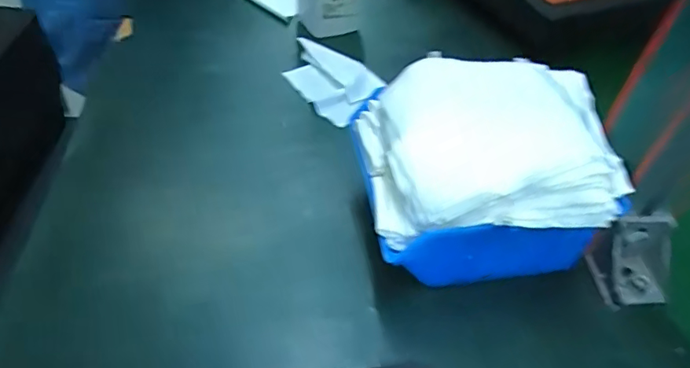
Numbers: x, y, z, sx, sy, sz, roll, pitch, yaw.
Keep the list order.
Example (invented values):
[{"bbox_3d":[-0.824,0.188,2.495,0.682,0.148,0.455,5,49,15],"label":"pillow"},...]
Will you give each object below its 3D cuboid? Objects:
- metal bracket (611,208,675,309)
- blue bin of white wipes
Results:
[{"bbox_3d":[0.180,0.046,0.308,0.043,0.038,0.039,-2,48,-8],"label":"metal bracket"},{"bbox_3d":[0.079,-0.004,0.308,0.135,0.103,0.110,2,47,-4],"label":"blue bin of white wipes"}]

